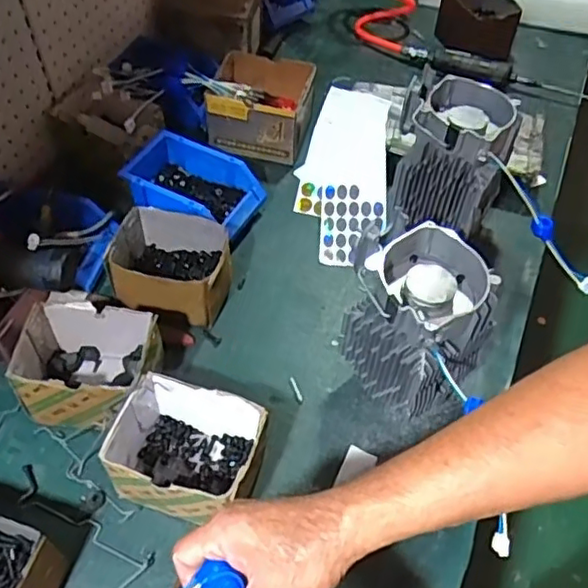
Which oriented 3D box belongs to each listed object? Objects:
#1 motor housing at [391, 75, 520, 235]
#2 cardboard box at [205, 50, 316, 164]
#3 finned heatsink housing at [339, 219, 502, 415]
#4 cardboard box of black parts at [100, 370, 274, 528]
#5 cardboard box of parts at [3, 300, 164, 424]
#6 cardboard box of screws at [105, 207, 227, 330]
[{"bbox_3d":[0.210,-0.187,0.861,0.131,0.178,0.131,14,53,9],"label":"motor housing"},{"bbox_3d":[-0.049,-0.309,1.031,0.152,0.102,0.143,12,53,8],"label":"cardboard box"},{"bbox_3d":[0.133,0.027,0.694,0.114,0.166,0.137,-34,60,-24],"label":"finned heatsink housing"},{"bbox_3d":[-0.115,0.170,0.673,0.158,0.101,0.116,14,53,9],"label":"cardboard box of black parts"},{"bbox_3d":[-0.234,0.080,0.732,0.152,0.097,0.134,7,52,5],"label":"cardboard box of parts"},{"bbox_3d":[-0.161,-0.031,0.836,0.152,0.100,0.117,9,53,6],"label":"cardboard box of screws"}]

